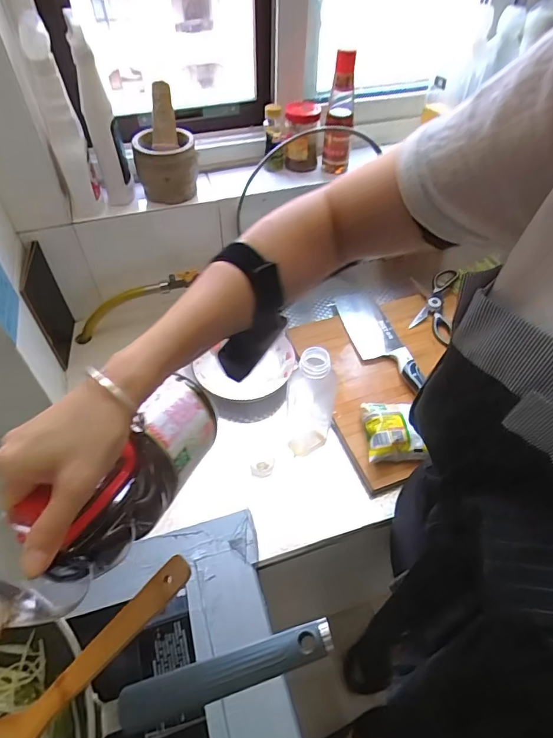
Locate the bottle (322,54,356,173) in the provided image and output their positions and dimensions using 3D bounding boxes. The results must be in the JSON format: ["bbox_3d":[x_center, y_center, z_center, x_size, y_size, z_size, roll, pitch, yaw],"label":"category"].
[{"bbox_3d":[0.113,-0.446,0.793,0.048,0.192,0.051,8,51,5],"label":"bottle"}]

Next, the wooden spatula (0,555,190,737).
[{"bbox_3d":[-0.180,0.273,0.395,0.283,0.013,0.056,-47,61,1],"label":"wooden spatula"}]

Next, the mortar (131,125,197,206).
[{"bbox_3d":[-0.184,-0.339,0.759,0.098,0.096,0.085,-6,51,-6],"label":"mortar"}]

